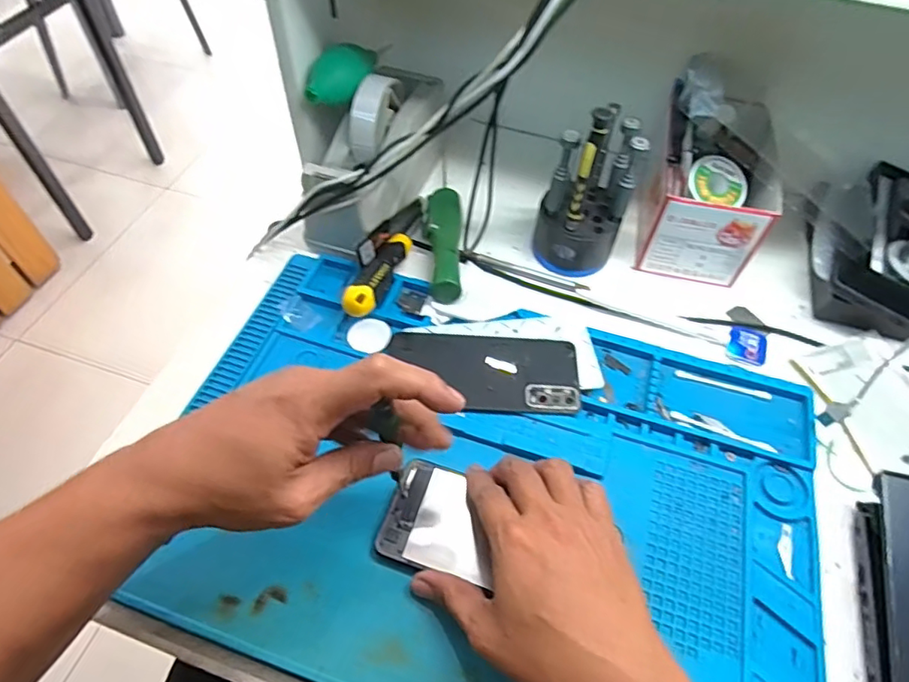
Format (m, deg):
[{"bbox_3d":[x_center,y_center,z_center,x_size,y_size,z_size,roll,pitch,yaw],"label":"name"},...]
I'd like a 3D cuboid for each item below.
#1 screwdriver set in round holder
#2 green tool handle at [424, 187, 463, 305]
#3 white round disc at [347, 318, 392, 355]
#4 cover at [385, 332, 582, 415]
[{"bbox_3d":[0.121,-0.141,0.503,0.073,0.158,0.079,13,55,7],"label":"screwdriver set in round holder"},{"bbox_3d":[-0.010,-0.099,0.540,0.035,0.024,0.140,1,55,-1],"label":"green tool handle"},{"bbox_3d":[-0.074,-0.005,0.487,0.039,0.008,0.035,9,55,5],"label":"white round disc"},{"bbox_3d":[0.025,0.024,0.463,0.154,0.011,0.072,2,55,0],"label":"cover"}]

